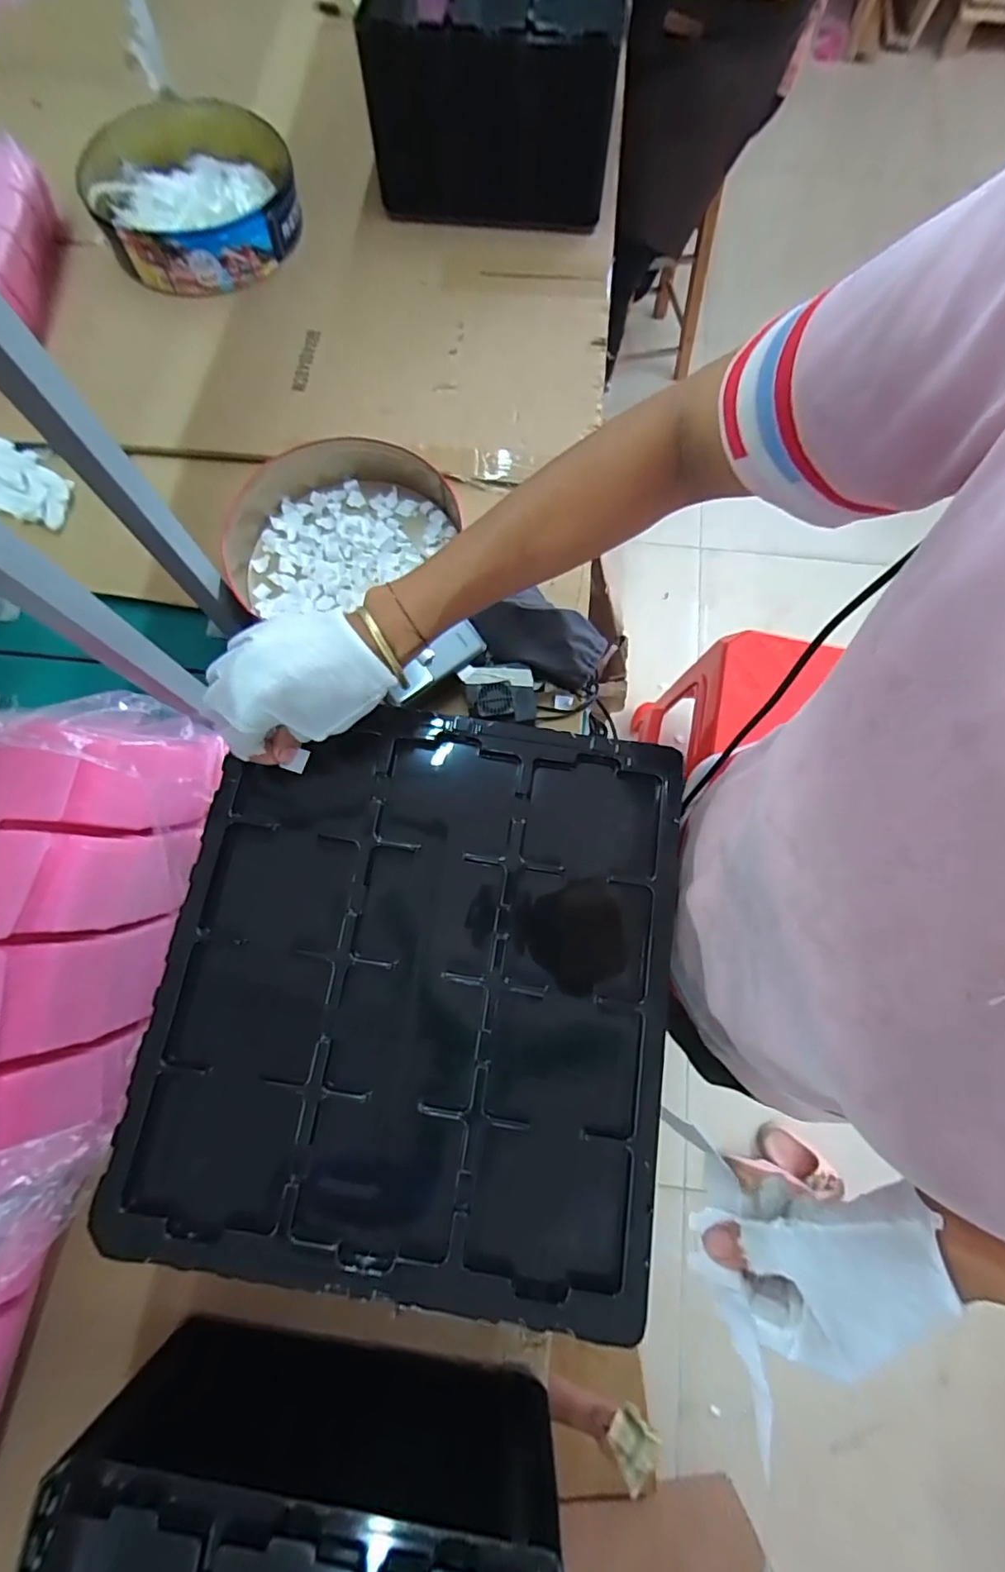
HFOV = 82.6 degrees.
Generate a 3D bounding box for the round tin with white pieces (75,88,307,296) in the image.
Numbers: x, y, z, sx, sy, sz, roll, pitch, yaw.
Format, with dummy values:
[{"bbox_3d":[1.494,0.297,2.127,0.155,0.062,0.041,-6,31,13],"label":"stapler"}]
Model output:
[{"bbox_3d":[-0.456,-0.879,0.853,0.294,0.099,0.255,-24,76,-6],"label":"round tin with white pieces"}]

